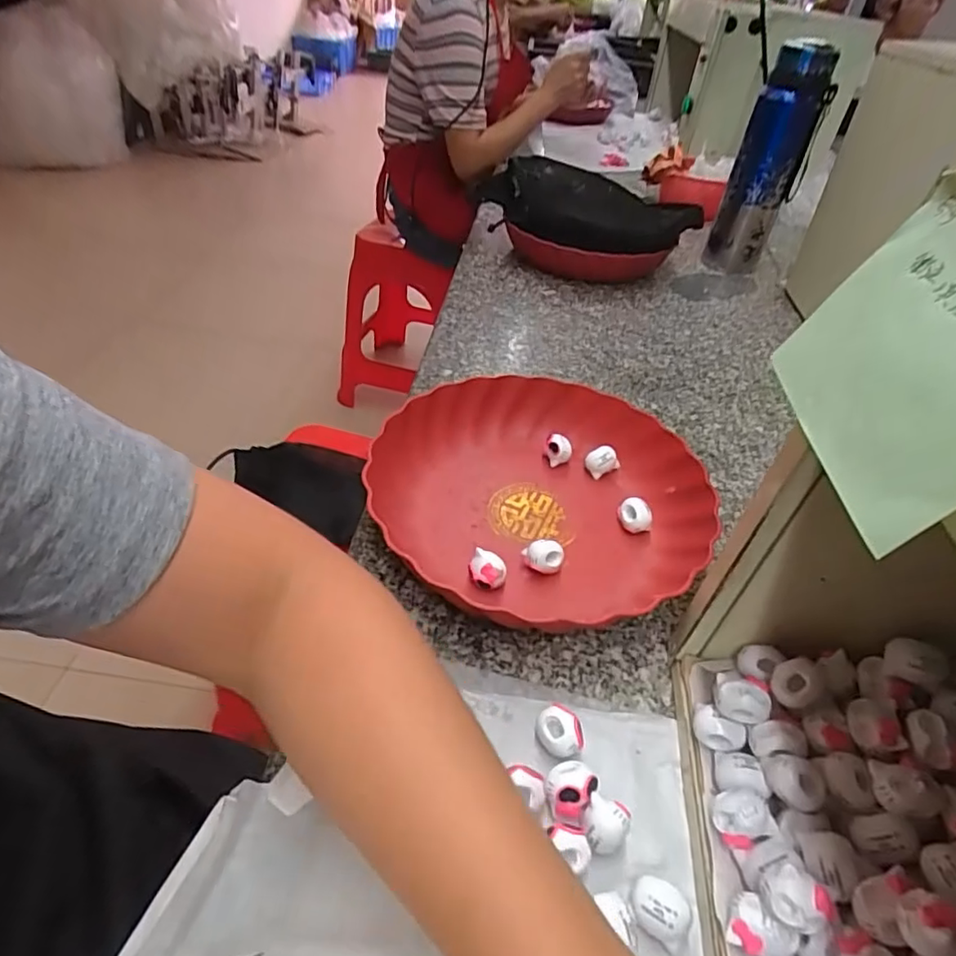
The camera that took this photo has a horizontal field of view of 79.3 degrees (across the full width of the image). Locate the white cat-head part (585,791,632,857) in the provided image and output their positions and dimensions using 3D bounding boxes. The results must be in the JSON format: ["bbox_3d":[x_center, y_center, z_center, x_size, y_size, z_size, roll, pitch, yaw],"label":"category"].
[{"bbox_3d":[0.061,0.168,0.274,0.022,0.025,0.021,15,43,9],"label":"white cat-head part"}]

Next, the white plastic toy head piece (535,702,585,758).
[{"bbox_3d":[0.043,0.137,0.308,0.026,0.023,0.021,27,46,21],"label":"white plastic toy head piece"}]

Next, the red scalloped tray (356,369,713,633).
[{"bbox_3d":[0.045,0.011,0.425,0.239,0.045,0.236,-15,47,-23],"label":"red scalloped tray"}]

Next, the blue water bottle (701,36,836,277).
[{"bbox_3d":[0.391,-0.417,0.778,0.089,0.268,0.082,23,44,17],"label":"blue water bottle"}]

